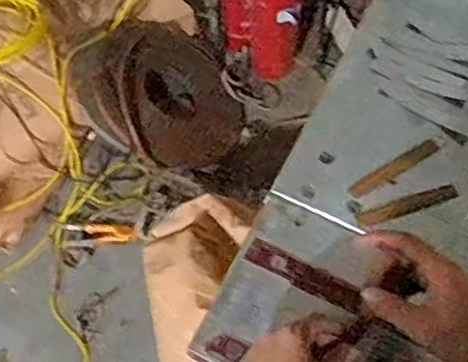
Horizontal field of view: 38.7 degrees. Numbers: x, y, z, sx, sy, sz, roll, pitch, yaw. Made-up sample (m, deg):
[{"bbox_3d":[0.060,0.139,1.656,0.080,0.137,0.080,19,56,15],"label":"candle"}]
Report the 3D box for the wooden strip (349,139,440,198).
[{"bbox_3d":[0.204,-0.017,0.849,0.126,0.014,0.021,-29,63,-11],"label":"wooden strip"}]

